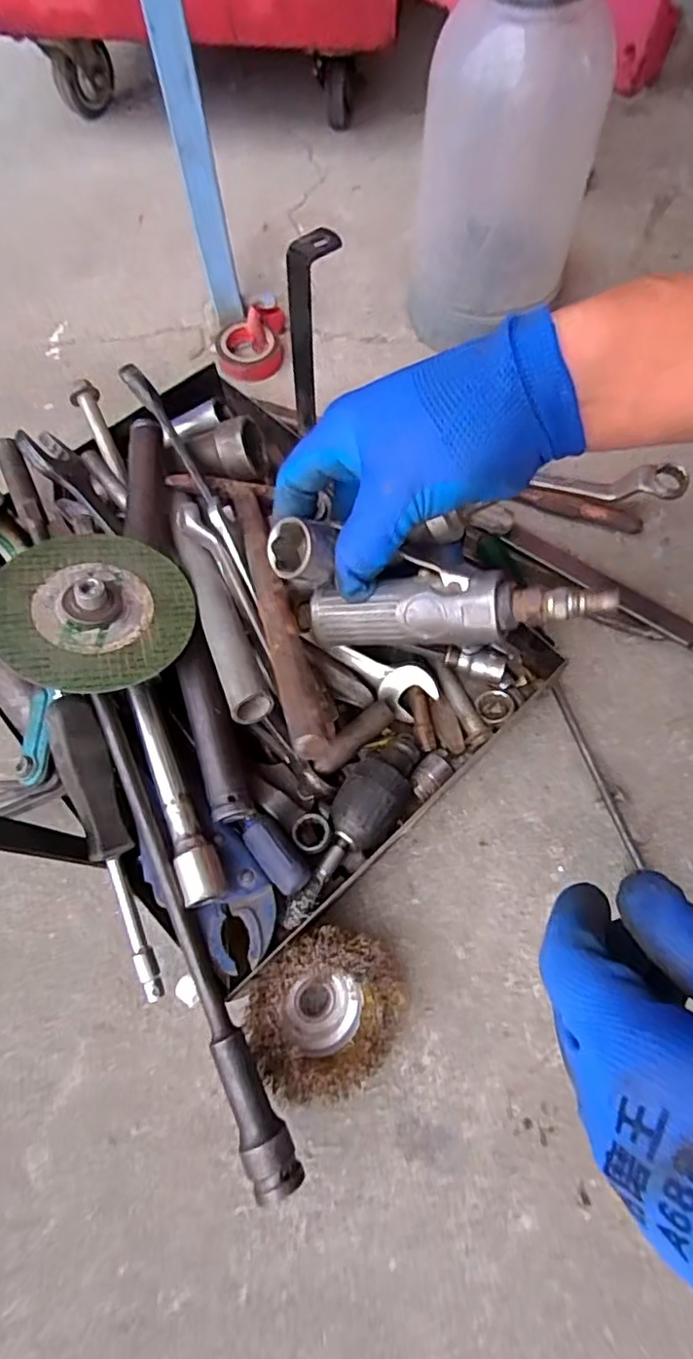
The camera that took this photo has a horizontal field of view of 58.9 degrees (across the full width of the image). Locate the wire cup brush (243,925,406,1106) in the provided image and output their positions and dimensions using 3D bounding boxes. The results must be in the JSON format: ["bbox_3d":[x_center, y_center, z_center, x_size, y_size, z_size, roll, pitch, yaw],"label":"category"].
[{"bbox_3d":[-0.014,0.167,0.316,0.083,0.037,0.074,-42,94,-19],"label":"wire cup brush"}]

